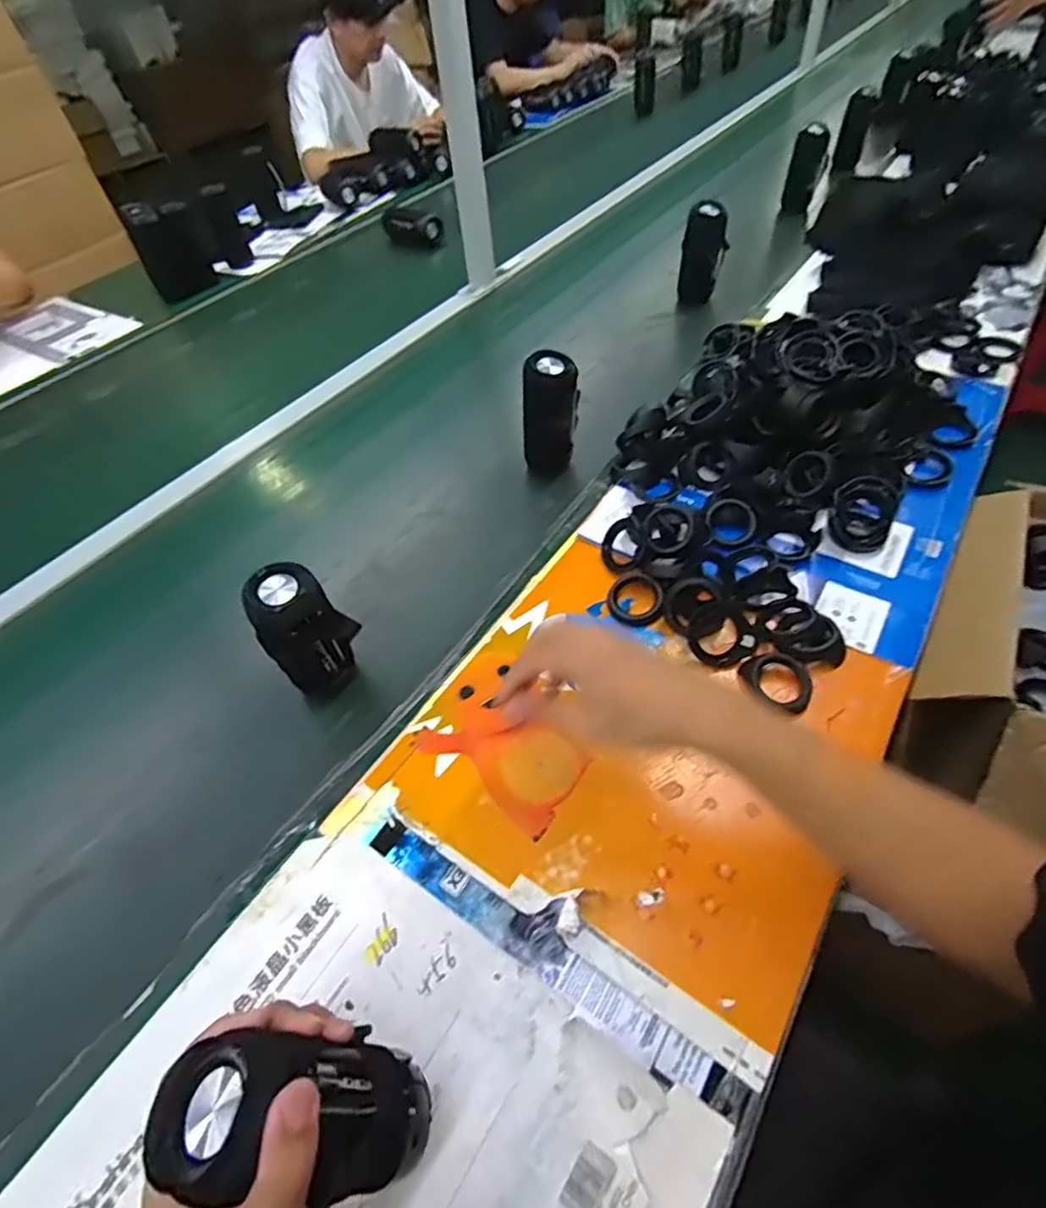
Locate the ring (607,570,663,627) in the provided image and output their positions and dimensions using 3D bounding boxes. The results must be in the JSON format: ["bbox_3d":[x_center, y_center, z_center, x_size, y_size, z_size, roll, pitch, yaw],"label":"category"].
[{"bbox_3d":[0.119,-0.008,0.648,0.055,0.018,0.061,-9,50,-2],"label":"ring"}]

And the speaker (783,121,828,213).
[{"bbox_3d":[0.603,-0.932,1.308,0.066,0.142,0.061,14,53,16],"label":"speaker"}]

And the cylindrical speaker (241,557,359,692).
[{"bbox_3d":[-0.203,0.026,0.571,0.068,0.125,0.060,2,51,7],"label":"cylindrical speaker"}]

